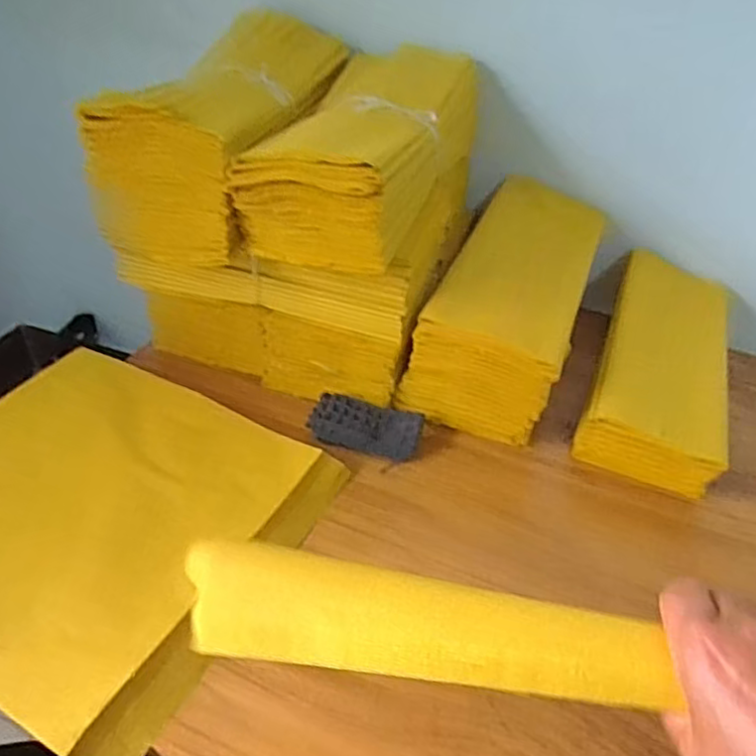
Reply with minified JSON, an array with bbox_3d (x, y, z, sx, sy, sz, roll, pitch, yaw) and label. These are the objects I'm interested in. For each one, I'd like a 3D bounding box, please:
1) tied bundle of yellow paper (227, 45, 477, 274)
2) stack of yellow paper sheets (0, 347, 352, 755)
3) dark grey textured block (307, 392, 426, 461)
[{"bbox_3d":[-0.006,-0.237,0.670,0.143,0.108,0.322,15,42,14],"label":"tied bundle of yellow paper"},{"bbox_3d":[-0.240,0.111,0.560,0.324,0.034,0.293,20,43,19],"label":"stack of yellow paper sheets"},{"bbox_3d":[-0.012,0.048,0.651,0.107,0.029,0.052,11,41,9],"label":"dark grey textured block"}]

